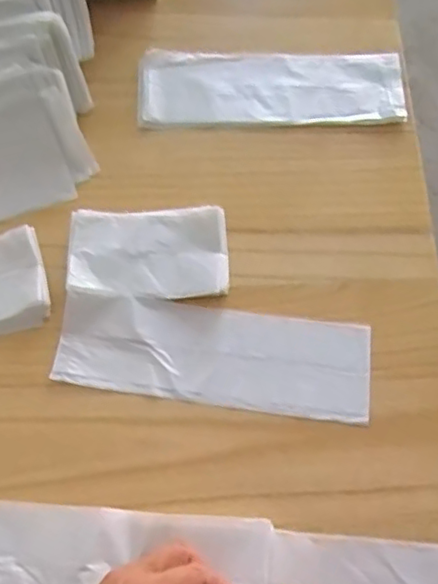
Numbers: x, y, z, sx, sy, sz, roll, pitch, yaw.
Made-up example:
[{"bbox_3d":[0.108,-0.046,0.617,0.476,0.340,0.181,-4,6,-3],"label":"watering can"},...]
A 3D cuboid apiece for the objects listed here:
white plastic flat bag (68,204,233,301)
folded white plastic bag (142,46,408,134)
[{"bbox_3d":[-0.059,-0.035,0.533,0.130,0.017,0.083,-2,66,1],"label":"white plastic flat bag"},{"bbox_3d":[0.051,-0.200,0.611,0.251,0.011,0.087,-1,66,1],"label":"folded white plastic bag"}]

